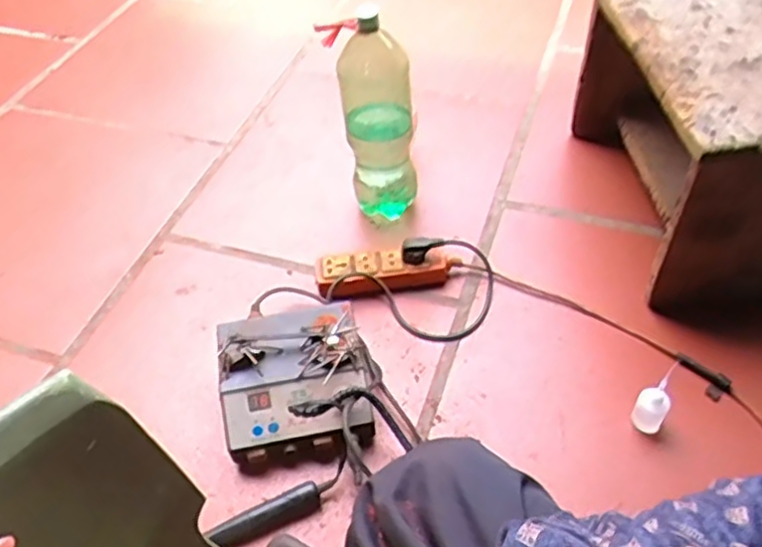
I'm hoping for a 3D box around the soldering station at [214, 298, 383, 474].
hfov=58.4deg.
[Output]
[{"bbox_3d":[-0.107,0.136,0.874,0.188,0.098,0.183,-8,49,-4],"label":"soldering station"}]

